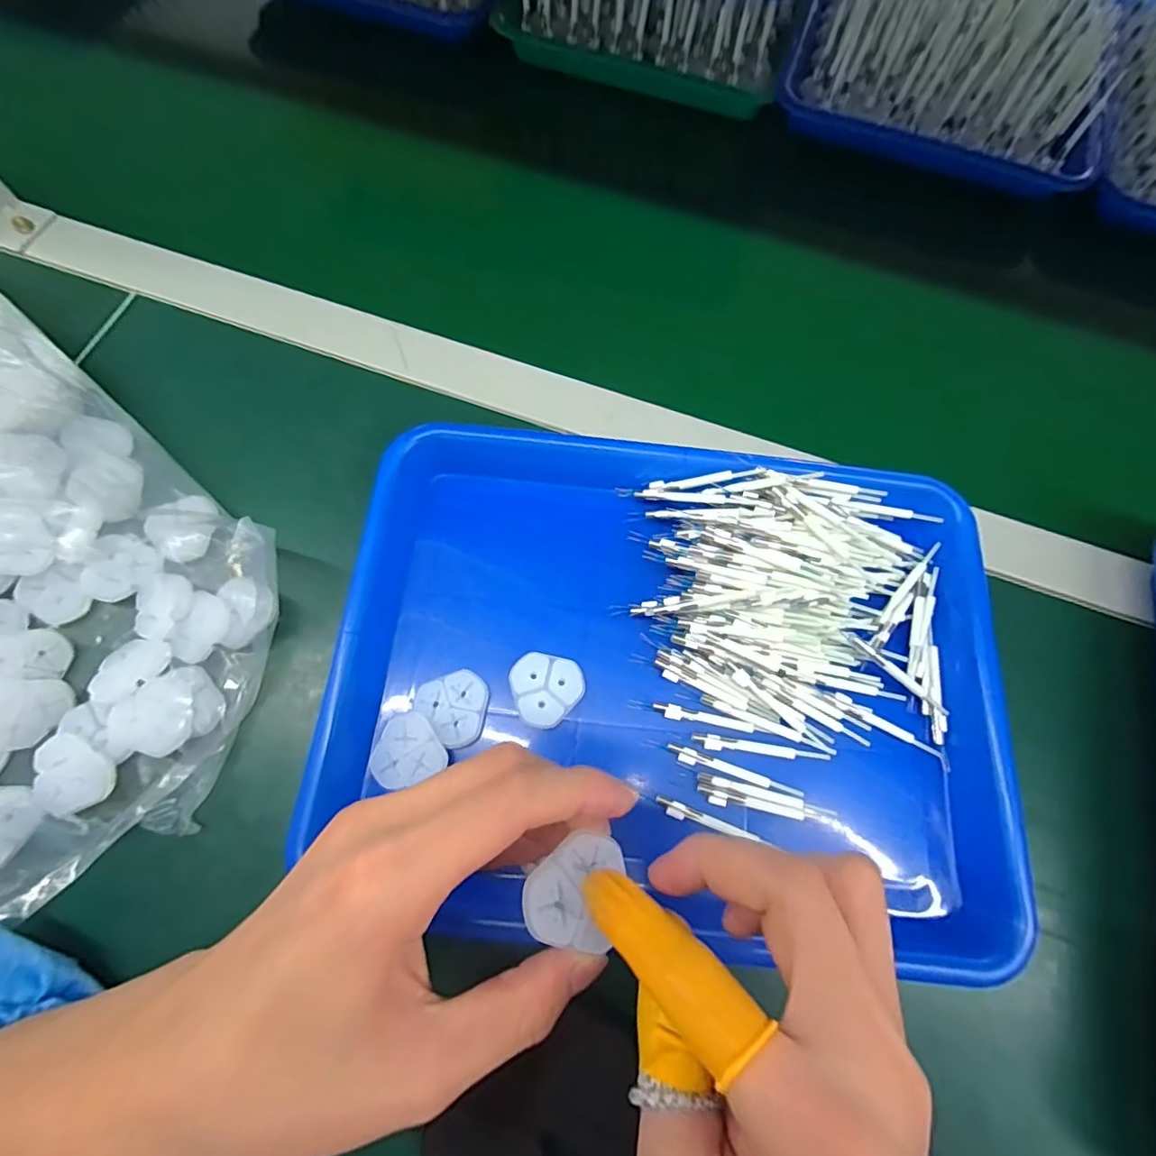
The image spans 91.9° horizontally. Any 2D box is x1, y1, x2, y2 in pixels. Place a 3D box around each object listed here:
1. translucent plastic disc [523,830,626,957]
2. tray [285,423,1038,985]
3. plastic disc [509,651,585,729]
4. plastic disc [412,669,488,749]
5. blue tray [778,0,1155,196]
[{"bbox_3d":[-0.001,0.103,0.186,0.030,0.007,0.034,17,71,4],"label":"translucent plastic disc"},{"bbox_3d":[0.048,0.045,0.285,0.324,0.040,0.239,9,70,1],"label":"tray"},{"bbox_3d":[-0.017,0.058,0.288,0.036,0.009,0.036,1,70,-2],"label":"plastic disc"},{"bbox_3d":[-0.061,0.065,0.283,0.032,0.013,0.036,-43,77,-15],"label":"plastic disc"},{"bbox_3d":[0.321,-0.456,0.456,0.249,0.058,0.279,21,71,5],"label":"blue tray"}]

